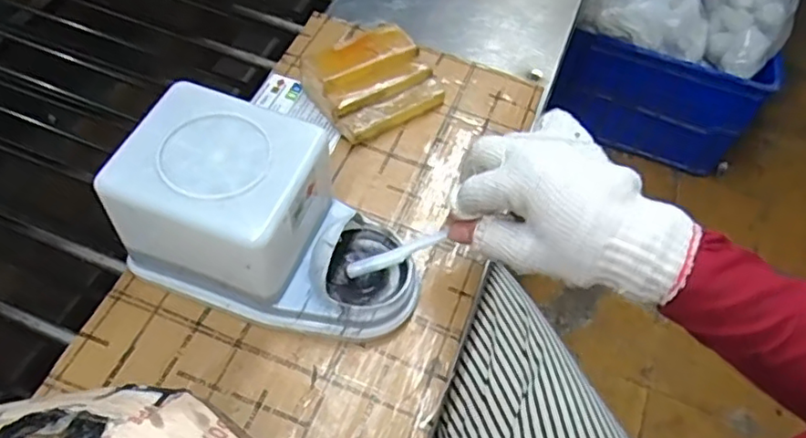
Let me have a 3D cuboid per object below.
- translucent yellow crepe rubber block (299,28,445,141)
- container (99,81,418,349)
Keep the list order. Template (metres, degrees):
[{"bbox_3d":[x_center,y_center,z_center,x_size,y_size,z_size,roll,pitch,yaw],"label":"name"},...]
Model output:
[{"bbox_3d":[-0.022,-0.115,0.522,0.101,0.042,0.077,-30,65,-22],"label":"translucent yellow crepe rubber block"},{"bbox_3d":[-0.078,0.004,0.397,0.181,0.105,0.098,17,57,6],"label":"container"}]

